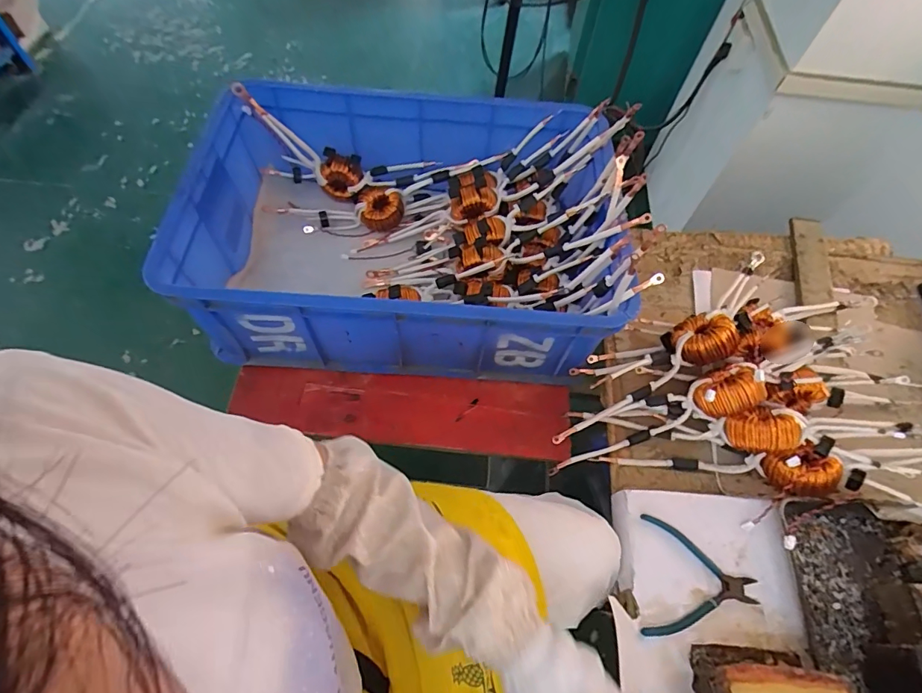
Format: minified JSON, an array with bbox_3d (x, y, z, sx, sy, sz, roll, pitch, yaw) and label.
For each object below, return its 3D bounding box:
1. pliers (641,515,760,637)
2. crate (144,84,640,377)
[{"bbox_3d":[0.275,0.277,0.536,0.132,0.009,0.125,13,61,3],"label":"pliers"},{"bbox_3d":[-0.092,-0.182,0.737,0.603,0.216,0.435,1,61,-3],"label":"crate"}]

